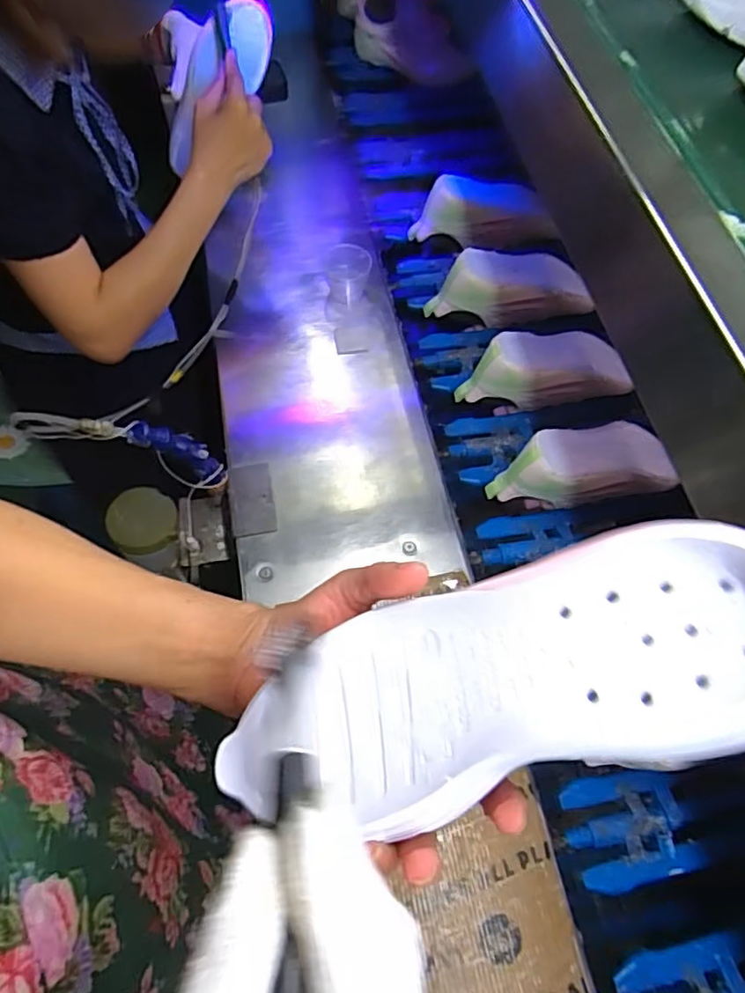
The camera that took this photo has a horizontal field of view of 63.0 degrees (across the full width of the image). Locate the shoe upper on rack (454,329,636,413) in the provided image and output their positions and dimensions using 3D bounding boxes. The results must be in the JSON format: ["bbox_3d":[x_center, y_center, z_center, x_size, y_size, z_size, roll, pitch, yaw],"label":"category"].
[{"bbox_3d":[0.206,-0.153,0.726,0.213,0.088,0.076,-7,59,-6],"label":"shoe upper on rack"}]

